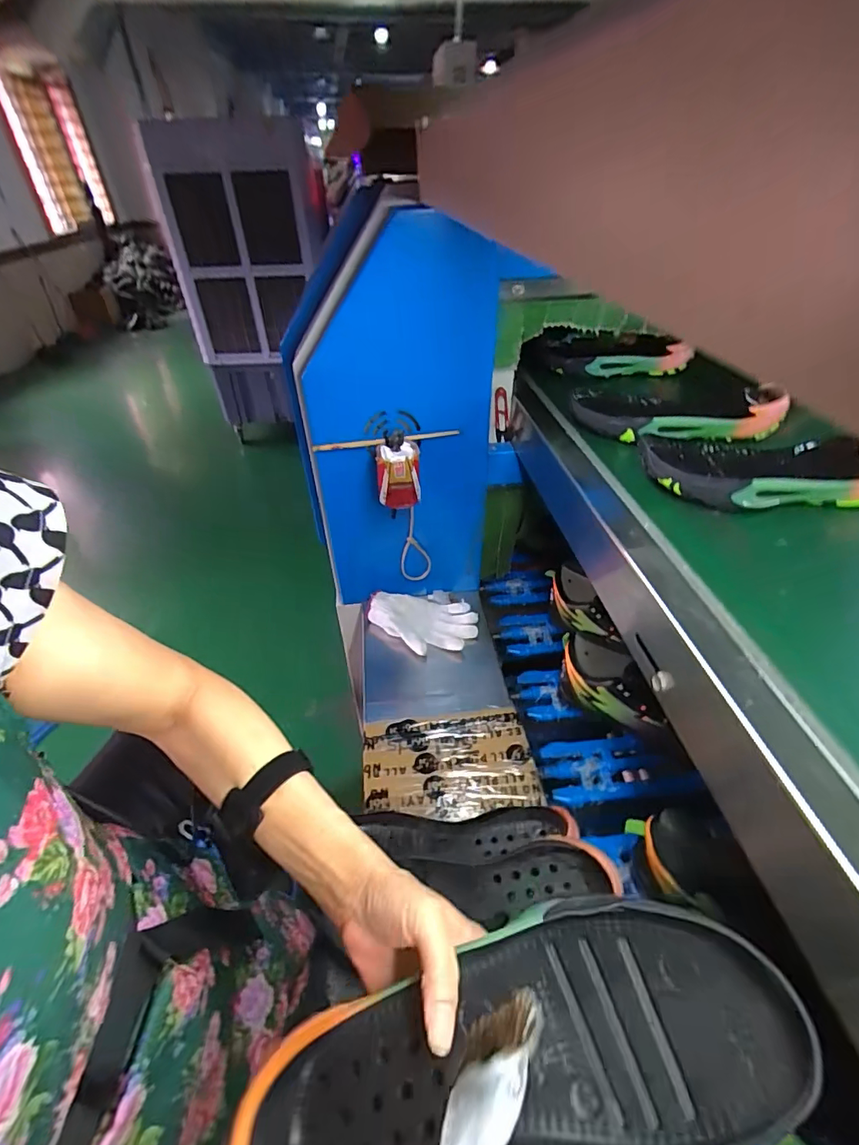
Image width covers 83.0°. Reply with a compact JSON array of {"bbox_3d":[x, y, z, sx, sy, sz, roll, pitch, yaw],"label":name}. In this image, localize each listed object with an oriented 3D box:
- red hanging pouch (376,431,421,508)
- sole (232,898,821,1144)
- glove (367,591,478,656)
[{"bbox_3d":[-0.048,-0.154,0.758,0.066,0.095,0.068,-4,41,0],"label":"red hanging pouch"},{"bbox_3d":[0.040,0.248,0.252,0.271,0.044,0.095,-21,41,6],"label":"sole"},{"bbox_3d":[-0.015,0.089,0.888,0.201,0.043,0.127,3,41,9],"label":"glove"}]

